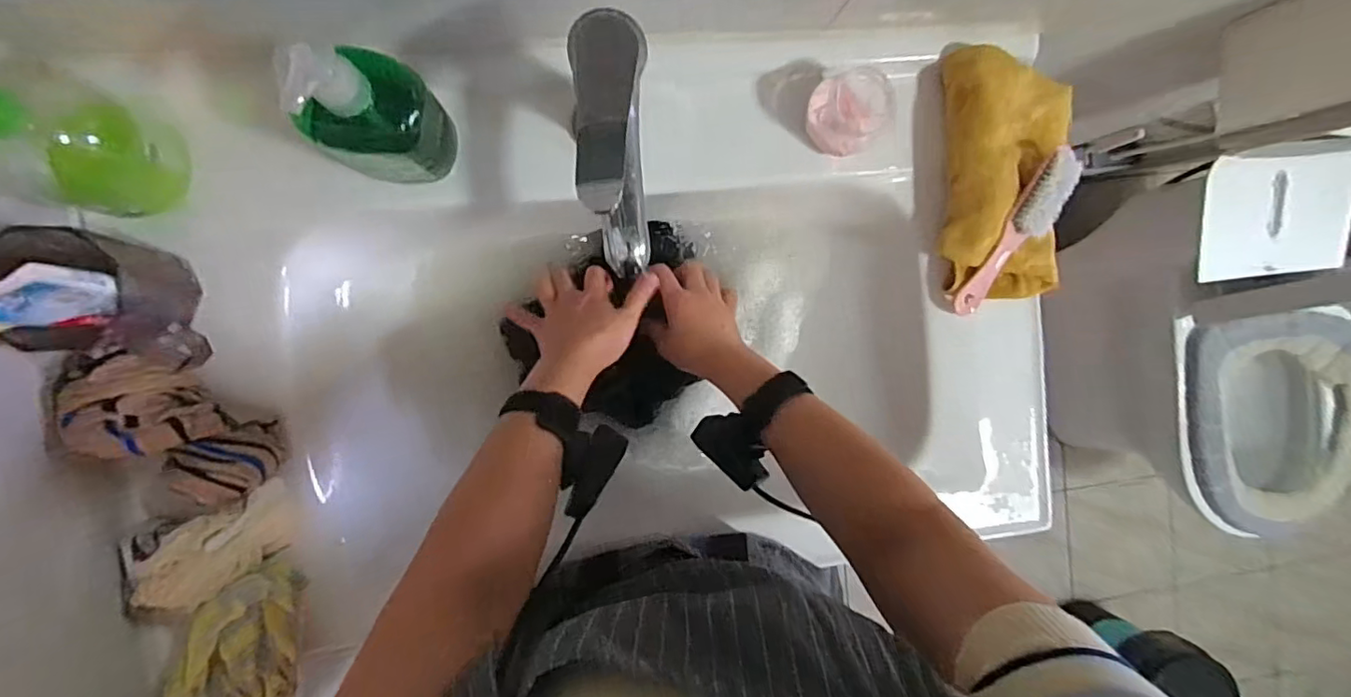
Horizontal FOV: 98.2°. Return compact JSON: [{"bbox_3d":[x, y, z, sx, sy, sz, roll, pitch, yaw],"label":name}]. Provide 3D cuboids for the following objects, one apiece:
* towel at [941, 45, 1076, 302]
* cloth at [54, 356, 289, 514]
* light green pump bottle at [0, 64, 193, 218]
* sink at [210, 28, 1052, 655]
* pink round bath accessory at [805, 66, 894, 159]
[{"bbox_3d":[0.298,-0.154,0.531,0.116,0.048,0.212,-2,94,-8],"label":"towel"},{"bbox_3d":[-0.370,0.059,0.433,0.081,0.060,0.139,-40,98,-4],"label":"cloth"},{"bbox_3d":[-0.396,-0.130,0.363,0.072,0.151,0.086,31,89,-9],"label":"light green pump bottle"},{"bbox_3d":[-0.006,-0.034,0.551,0.674,0.149,0.447,-6,94,-8],"label":"sink"},{"bbox_3d":[0.144,-0.202,0.501,0.067,0.056,0.059,-40,98,-4],"label":"pink round bath accessory"}]

